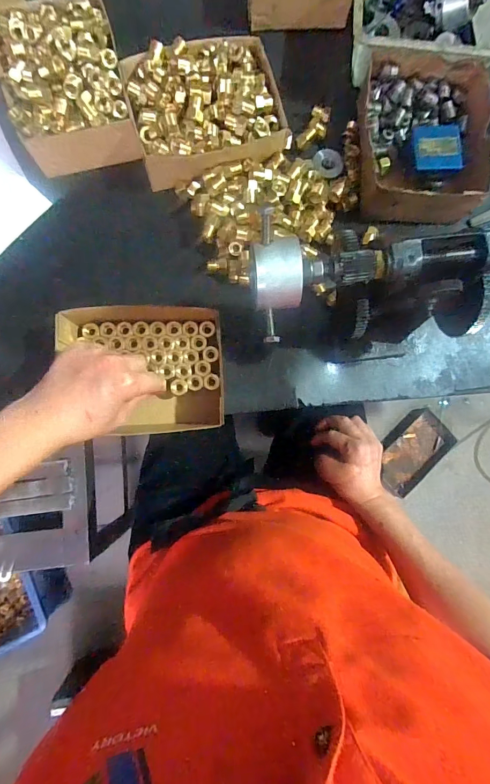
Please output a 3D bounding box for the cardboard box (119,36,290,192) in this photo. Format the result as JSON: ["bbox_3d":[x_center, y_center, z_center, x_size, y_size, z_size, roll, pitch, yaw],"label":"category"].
[{"bbox_3d":[-0.040,-0.308,0.400,0.157,0.051,0.132,-14,85,-4],"label":"cardboard box"}]

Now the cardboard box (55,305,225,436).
[{"bbox_3d":[-0.101,-0.023,0.385,0.153,0.054,0.131,-4,87,-2],"label":"cardboard box"}]

